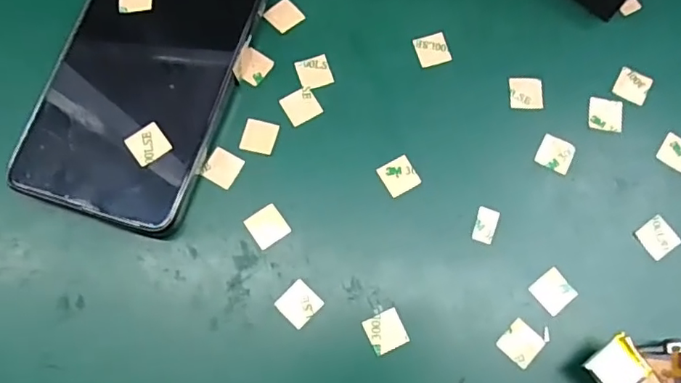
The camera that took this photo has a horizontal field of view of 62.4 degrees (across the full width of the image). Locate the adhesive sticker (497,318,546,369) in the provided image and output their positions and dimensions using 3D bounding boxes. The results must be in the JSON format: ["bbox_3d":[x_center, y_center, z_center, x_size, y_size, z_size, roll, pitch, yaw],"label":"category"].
[{"bbox_3d":[0.076,0.064,0.235,0.015,0.004,0.016,42,79,11],"label":"adhesive sticker"}]

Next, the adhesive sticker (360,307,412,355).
[{"bbox_3d":[0.019,0.059,0.236,0.016,0.004,0.016,-25,74,-8],"label":"adhesive sticker"}]

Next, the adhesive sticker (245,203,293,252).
[{"bbox_3d":[-0.032,0.015,0.248,0.016,0.004,0.016,-33,76,-9],"label":"adhesive sticker"}]

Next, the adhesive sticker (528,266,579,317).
[{"bbox_3d":[0.092,0.043,0.241,0.016,0.004,0.016,-37,76,-10],"label":"adhesive sticker"}]

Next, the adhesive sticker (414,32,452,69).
[{"bbox_3d":[0.045,-0.069,0.271,0.016,0.004,0.015,-18,76,-6],"label":"adhesive sticker"}]

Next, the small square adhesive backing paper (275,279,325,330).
[{"bbox_3d":[-0.017,0.048,0.239,0.016,0.004,0.016,43,75,11],"label":"small square adhesive backing paper"}]

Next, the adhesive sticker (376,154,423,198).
[{"bbox_3d":[0.027,-0.007,0.255,0.016,0.004,0.016,-27,73,-11],"label":"adhesive sticker"}]

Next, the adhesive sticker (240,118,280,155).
[{"bbox_3d":[-0.037,-0.025,0.258,0.015,0.004,0.015,13,74,2],"label":"adhesive sticker"}]

